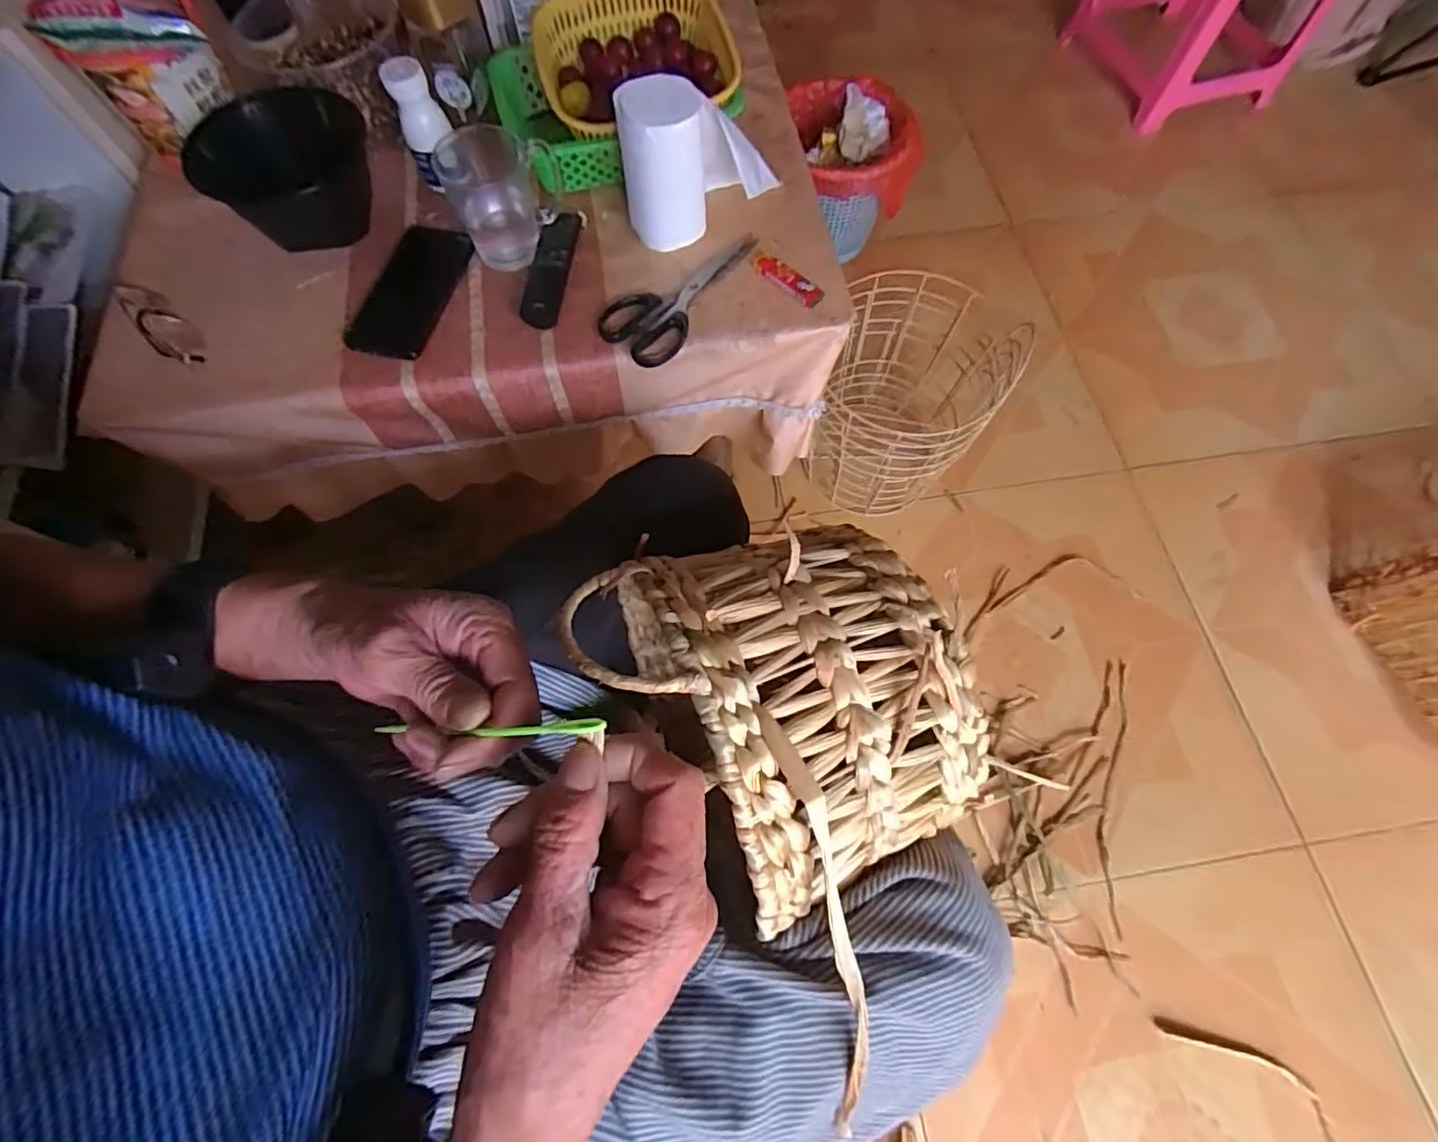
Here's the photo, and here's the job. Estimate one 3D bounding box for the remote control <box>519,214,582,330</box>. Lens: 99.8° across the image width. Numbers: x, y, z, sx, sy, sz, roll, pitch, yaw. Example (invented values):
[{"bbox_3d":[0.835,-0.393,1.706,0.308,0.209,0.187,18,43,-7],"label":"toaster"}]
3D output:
[{"bbox_3d":[-0.170,-0.309,0.615,0.043,0.015,0.142,6,70,2],"label":"remote control"}]

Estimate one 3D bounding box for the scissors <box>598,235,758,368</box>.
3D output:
[{"bbox_3d":[-0.044,-0.291,0.619,0.086,0.012,0.192,28,72,10],"label":"scissors"}]

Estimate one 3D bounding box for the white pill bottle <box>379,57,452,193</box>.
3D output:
[{"bbox_3d":[-0.301,-0.454,0.628,0.050,0.115,0.042,25,71,9],"label":"white pill bottle"}]

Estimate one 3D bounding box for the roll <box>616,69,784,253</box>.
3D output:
[{"bbox_3d":[-0.022,-0.407,0.595,0.141,0.128,0.083,-6,70,-3],"label":"roll"}]

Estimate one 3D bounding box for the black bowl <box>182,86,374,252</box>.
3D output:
[{"bbox_3d":[-0.427,-0.404,0.612,0.158,0.085,0.156,-15,70,-6],"label":"black bowl"}]

